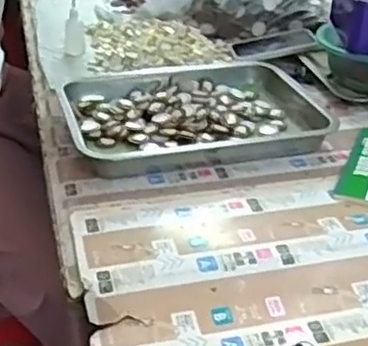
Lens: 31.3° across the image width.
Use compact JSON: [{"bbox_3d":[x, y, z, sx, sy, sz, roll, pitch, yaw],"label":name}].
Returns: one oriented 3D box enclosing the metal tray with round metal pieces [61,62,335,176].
[{"bbox_3d":[0.018,-0.098,0.948,0.362,0.039,0.261,-6,35,-13],"label":"metal tray with round metal pieces"}]

